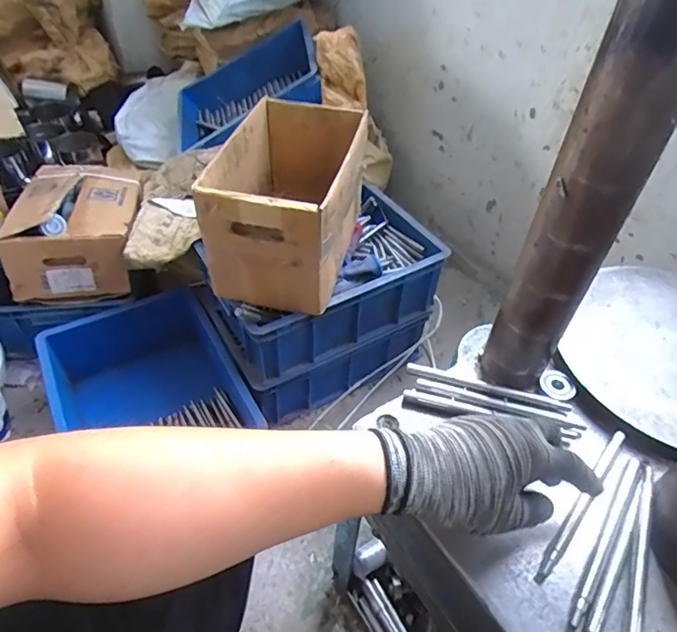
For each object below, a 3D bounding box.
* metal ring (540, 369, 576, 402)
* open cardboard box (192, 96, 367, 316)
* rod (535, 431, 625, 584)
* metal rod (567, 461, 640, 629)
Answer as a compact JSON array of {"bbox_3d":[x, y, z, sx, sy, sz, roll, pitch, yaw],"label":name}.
[{"bbox_3d":[0.224,0.070,0.517,0.035,0.005,0.035,2,46,-2],"label":"metal ring"},{"bbox_3d":[-0.074,-0.192,0.846,0.195,0.194,0.310,11,47,8],"label":"open cardboard box"},{"bbox_3d":[0.214,0.159,0.440,0.010,0.014,0.168,34,53,26],"label":"rod"},{"bbox_3d":[0.221,0.179,0.420,0.011,0.011,0.164,30,52,23],"label":"metal rod"}]

